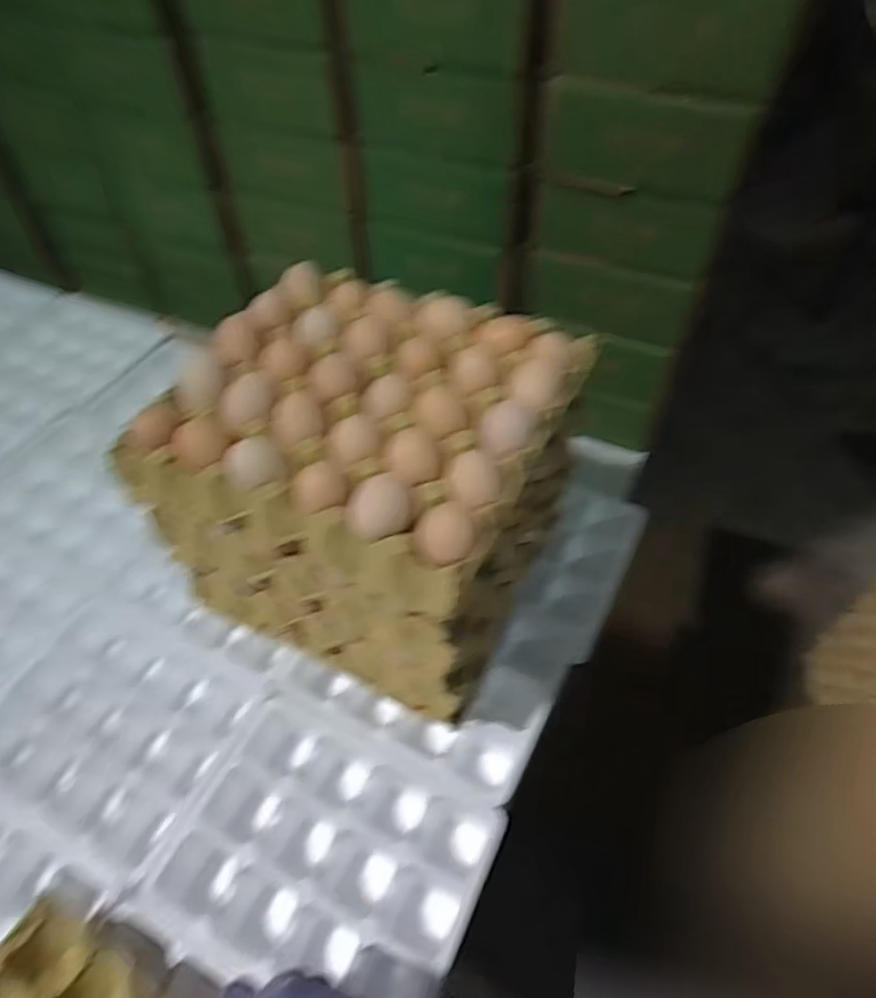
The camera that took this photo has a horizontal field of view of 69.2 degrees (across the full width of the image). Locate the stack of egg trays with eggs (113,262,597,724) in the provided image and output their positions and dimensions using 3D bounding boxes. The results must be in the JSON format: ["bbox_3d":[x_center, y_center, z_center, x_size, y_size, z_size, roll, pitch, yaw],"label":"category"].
[{"bbox_3d":[-0.063,-0.013,0.576,0.293,0.242,0.261,22,53,14],"label":"stack of egg trays with eggs"}]

